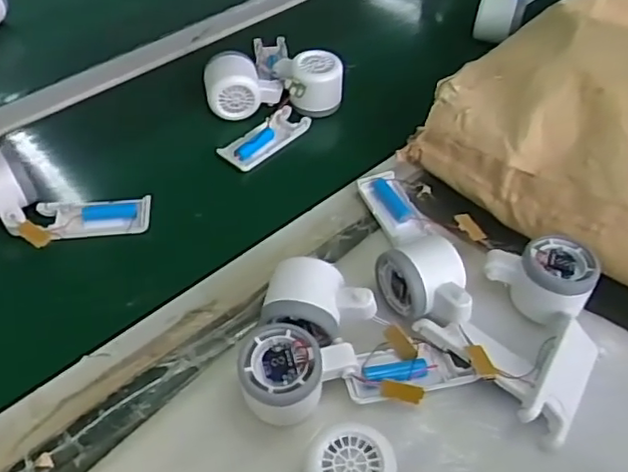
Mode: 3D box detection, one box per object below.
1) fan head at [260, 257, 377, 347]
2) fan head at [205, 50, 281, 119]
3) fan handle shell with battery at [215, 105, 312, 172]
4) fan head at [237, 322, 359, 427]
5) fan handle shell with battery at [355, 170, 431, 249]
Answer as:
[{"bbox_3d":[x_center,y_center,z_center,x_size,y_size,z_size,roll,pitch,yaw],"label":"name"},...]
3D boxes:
[{"bbox_3d":[0.005,0.057,0.469,0.082,0.055,0.056,14,50,11],"label":"fan head"},{"bbox_3d":[-0.078,-0.170,0.674,0.082,0.046,0.052,-9,50,-8],"label":"fan head"},{"bbox_3d":[-0.051,-0.105,0.656,0.043,0.014,0.103,35,57,26],"label":"fan handle shell with battery"},{"bbox_3d":[-0.011,0.102,0.439,0.082,0.050,0.061,2,49,1],"label":"fan head"},{"bbox_3d":[0.074,-0.028,0.580,0.038,0.016,0.087,-15,51,-13],"label":"fan handle shell with battery"}]

